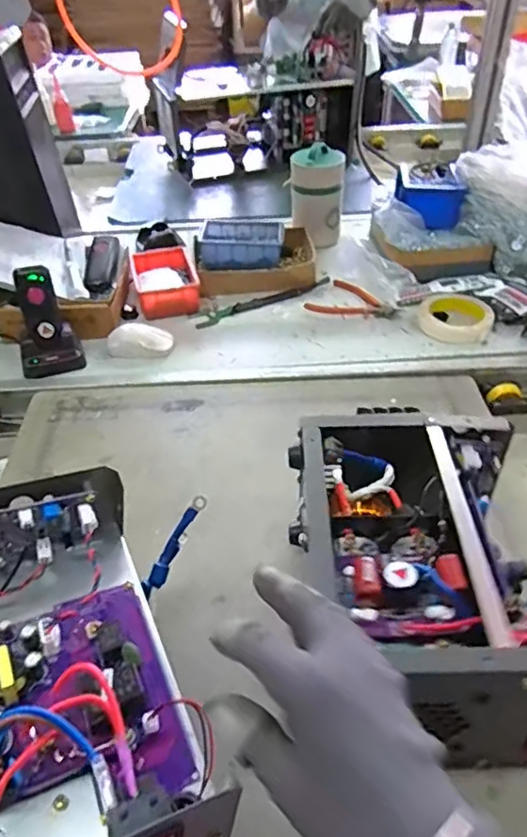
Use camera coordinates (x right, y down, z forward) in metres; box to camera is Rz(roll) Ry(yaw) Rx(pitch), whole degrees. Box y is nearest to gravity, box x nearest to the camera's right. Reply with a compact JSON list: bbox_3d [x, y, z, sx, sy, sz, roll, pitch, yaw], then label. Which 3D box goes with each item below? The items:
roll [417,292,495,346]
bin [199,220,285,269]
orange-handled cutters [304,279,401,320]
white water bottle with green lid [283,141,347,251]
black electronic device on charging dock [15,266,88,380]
[{"bbox_3d":[0.288,-0.154,0.866,0.105,0.027,0.107,-1,42,1],"label":"roll"},{"bbox_3d":[-0.038,-0.297,1.006,0.145,0.054,0.119,3,42,5],"label":"bin"},{"bbox_3d":[0.149,-0.183,0.918,0.132,0.010,0.109,26,49,27],"label":"orange-handled cutters"},{"bbox_3d":[0.096,-0.404,1.055,0.093,0.152,0.081,24,48,26],"label":"white water bottle with green lid"},{"bbox_3d":[-0.301,-0.131,0.790,0.079,0.146,0.026,-13,19,-12],"label":"black electronic device on charging dock"}]

